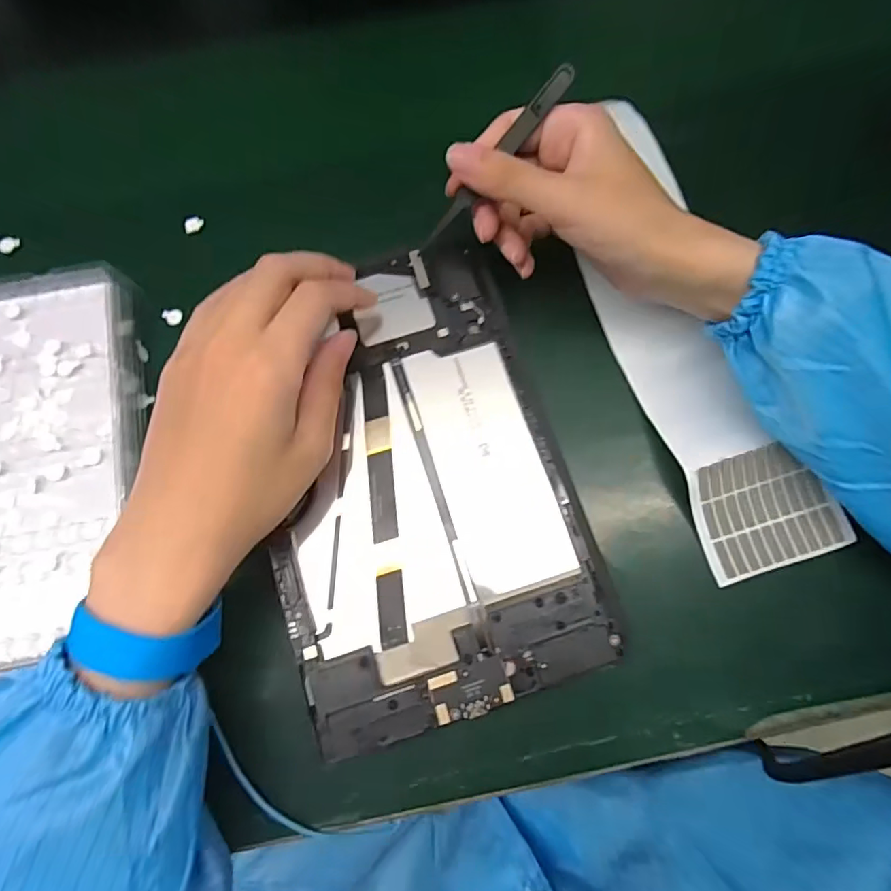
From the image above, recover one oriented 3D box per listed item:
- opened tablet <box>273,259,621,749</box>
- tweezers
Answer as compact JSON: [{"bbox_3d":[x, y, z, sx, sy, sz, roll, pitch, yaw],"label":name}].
[{"bbox_3d":[-0.019,0.014,0.279,0.147,0.010,0.231,-18,75,-4],"label":"opened tablet"},{"bbox_3d":[0.026,-0.145,0.275,0.009,0.011,0.110,43,98,14],"label":"tweezers"}]

